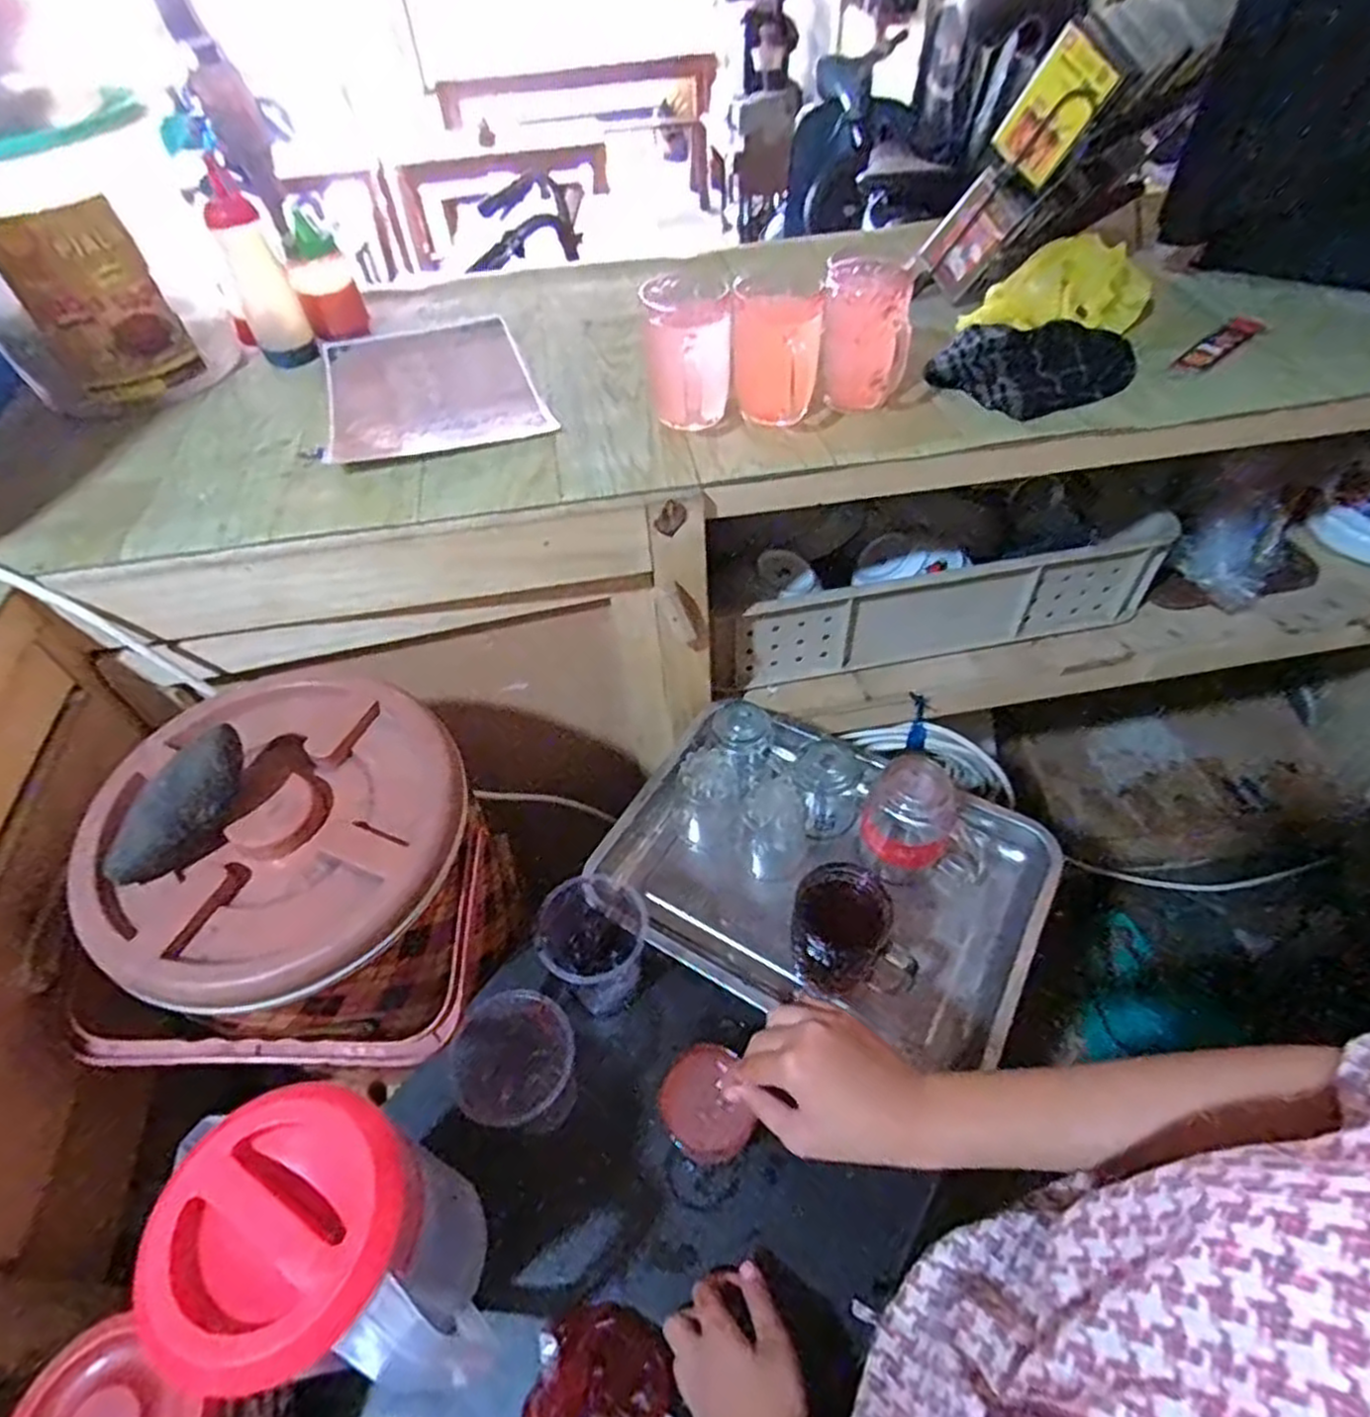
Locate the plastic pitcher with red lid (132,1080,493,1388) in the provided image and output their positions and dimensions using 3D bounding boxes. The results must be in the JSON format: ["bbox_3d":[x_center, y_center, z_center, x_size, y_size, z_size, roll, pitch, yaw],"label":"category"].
[{"bbox_3d":[-0.205,0.330,0.463,0.130,0.229,0.118,5,51,6],"label":"plastic pitcher with red lid"}]

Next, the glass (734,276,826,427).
[{"bbox_3d":[0.081,-0.316,0.667,0.074,0.111,0.062,8,52,9],"label":"glass"}]

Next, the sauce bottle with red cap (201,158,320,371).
[{"bbox_3d":[-0.450,-0.461,0.787,0.057,0.172,0.057,-23,54,-16],"label":"sauce bottle with red cap"}]

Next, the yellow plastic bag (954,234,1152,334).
[{"bbox_3d":[0.389,-0.439,0.775,0.199,0.063,0.081,-14,52,-9],"label":"yellow plastic bag"}]

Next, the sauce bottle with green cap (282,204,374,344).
[{"bbox_3d":[-0.403,-0.478,0.828,0.064,0.118,0.053,-17,52,-11],"label":"sauce bottle with green cap"}]

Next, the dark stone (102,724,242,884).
[{"bbox_3d":[-0.358,0.069,0.530,0.050,0.040,0.112,5,51,7],"label":"dark stone"}]

